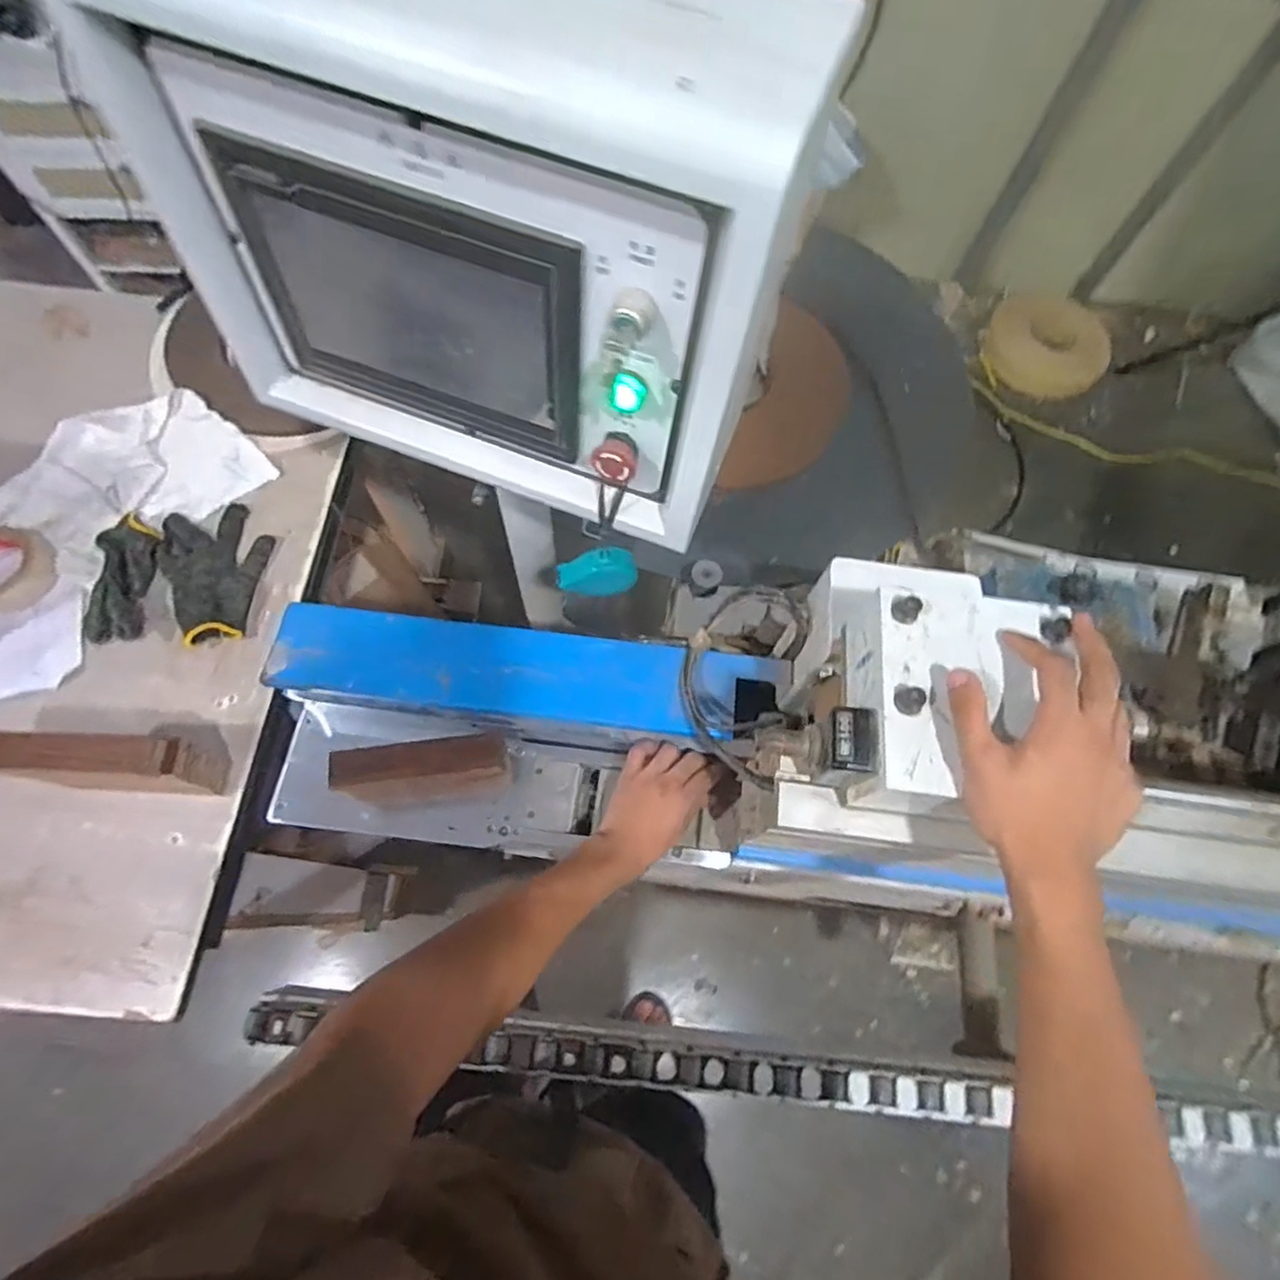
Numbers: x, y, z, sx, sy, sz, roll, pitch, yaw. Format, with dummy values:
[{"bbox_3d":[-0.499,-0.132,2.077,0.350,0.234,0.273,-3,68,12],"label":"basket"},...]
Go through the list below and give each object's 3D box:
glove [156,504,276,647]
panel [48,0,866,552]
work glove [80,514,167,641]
[{"bbox_3d":[-0.554,-0.093,0.850,0.132,0.019,0.196,-18,70,-10],"label":"glove"},{"bbox_3d":[-0.122,-0.277,0.478,0.448,0.343,0.153,19,68,4],"label":"panel"},{"bbox_3d":[-0.672,-0.084,0.835,0.073,0.029,0.175,-4,68,-5],"label":"work glove"}]

